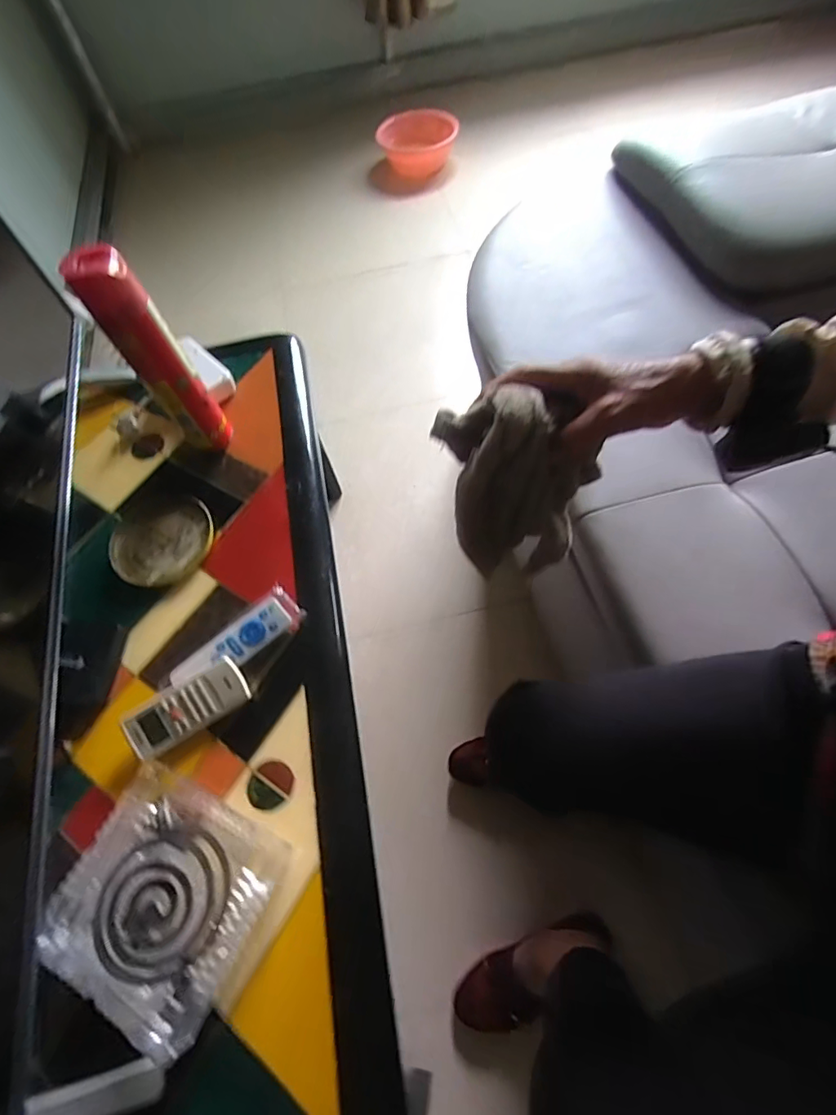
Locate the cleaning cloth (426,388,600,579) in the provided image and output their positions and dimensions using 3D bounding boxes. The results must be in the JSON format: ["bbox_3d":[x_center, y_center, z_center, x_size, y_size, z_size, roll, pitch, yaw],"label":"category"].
[{"bbox_3d":[0.077,-0.057,0.474,0.087,0.209,0.102,-39,52,-16],"label":"cleaning cloth"}]

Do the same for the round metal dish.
[{"bbox_3d":[-0.351,-0.026,0.701,0.134,0.014,0.132,-2,62,3],"label":"round metal dish"}]

